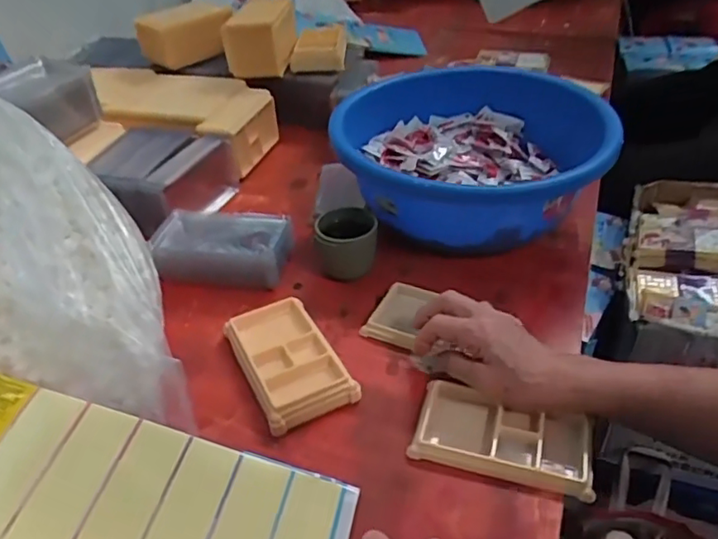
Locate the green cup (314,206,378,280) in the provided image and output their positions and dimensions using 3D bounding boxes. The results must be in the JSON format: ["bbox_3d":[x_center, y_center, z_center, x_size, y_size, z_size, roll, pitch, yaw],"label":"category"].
[{"bbox_3d":[-0.014,-0.031,0.648,0.066,0.056,0.060,-3,39,2],"label":"green cup"}]

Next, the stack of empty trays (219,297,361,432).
[{"bbox_3d":[-0.067,0.081,0.547,0.080,0.021,0.140,-21,42,-20],"label":"stack of empty trays"}]

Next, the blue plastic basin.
[{"bbox_3d":[0.135,-0.131,0.714,0.301,0.111,0.306,12,42,20],"label":"blue plastic basin"}]

